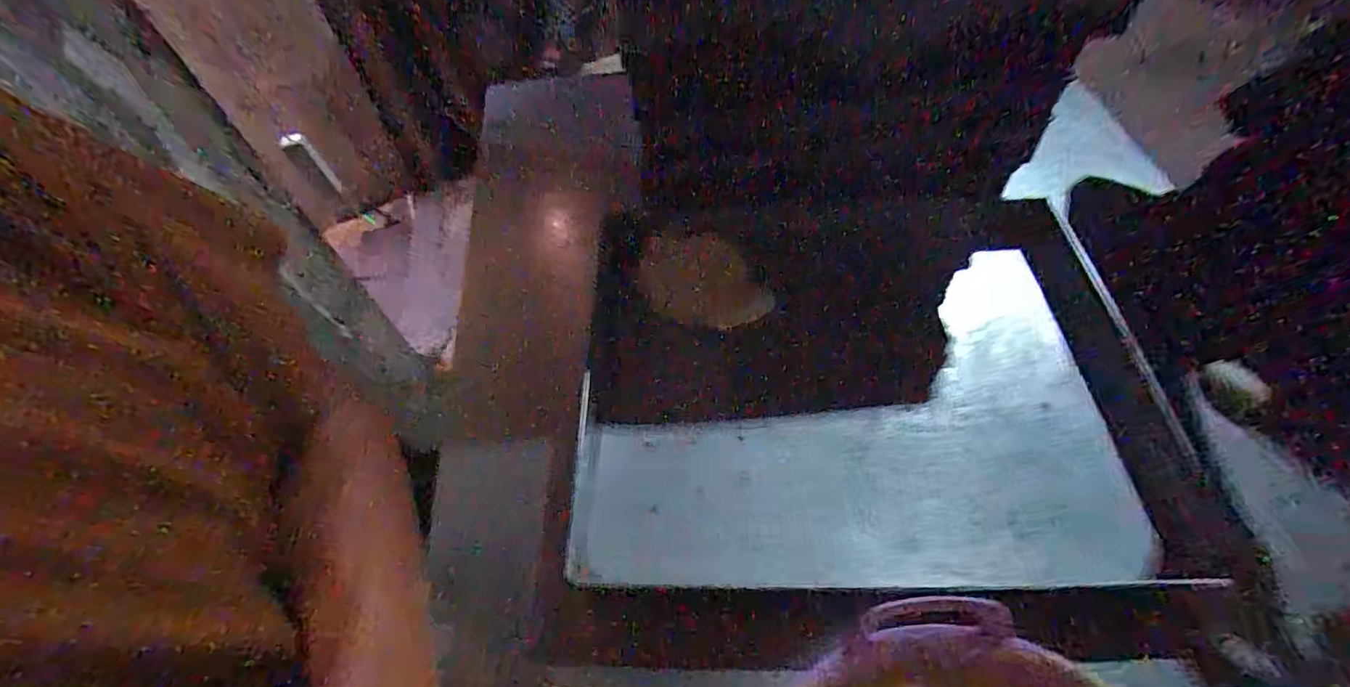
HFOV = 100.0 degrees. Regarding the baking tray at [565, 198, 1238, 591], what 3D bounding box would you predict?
[{"bbox_3d":[0.209,0.023,0.595,0.589,0.052,0.435,1,59,0],"label":"baking tray"}]

